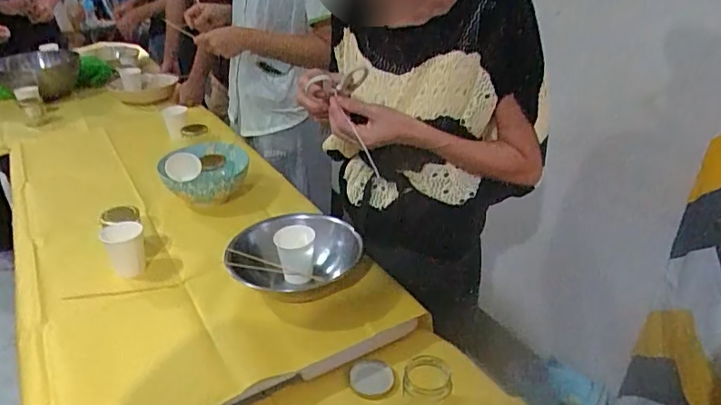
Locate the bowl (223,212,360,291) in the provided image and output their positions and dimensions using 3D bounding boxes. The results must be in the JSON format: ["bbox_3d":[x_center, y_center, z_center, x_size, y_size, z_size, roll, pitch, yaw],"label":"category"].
[{"bbox_3d":[-0.113,0.096,0.961,0.202,0.085,0.201,-1,29,0],"label":"bowl"}]

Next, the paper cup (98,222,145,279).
[{"bbox_3d":[-0.441,0.087,0.981,0.071,0.088,0.075,-15,32,-24],"label":"paper cup"}]

